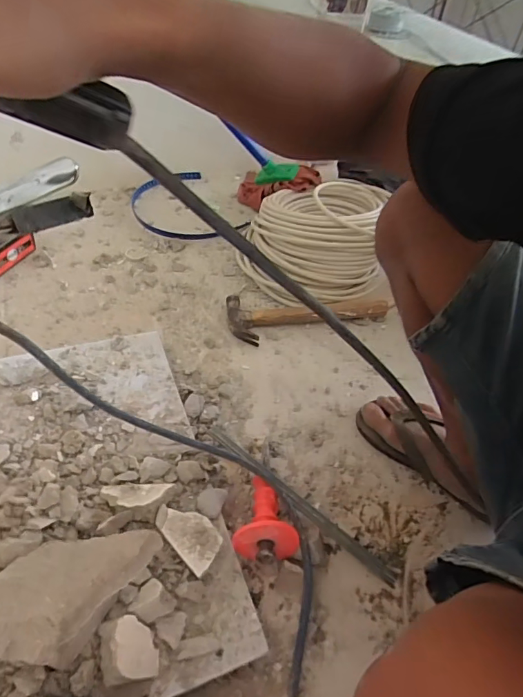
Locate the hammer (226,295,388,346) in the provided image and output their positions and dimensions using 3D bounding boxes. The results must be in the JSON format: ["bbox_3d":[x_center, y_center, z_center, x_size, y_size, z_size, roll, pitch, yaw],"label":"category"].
[{"bbox_3d":[0.078,-0.074,0.853,0.289,0.040,0.109,-9,50,-15],"label":"hammer"}]

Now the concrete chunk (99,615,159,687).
[{"bbox_3d":[-0.129,0.291,0.437,0.052,0.032,0.051,-6,49,-11],"label":"concrete chunk"}]

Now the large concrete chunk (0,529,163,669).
[{"bbox_3d":[-0.192,0.232,0.449,0.104,0.061,0.169,34,53,22],"label":"large concrete chunk"}]

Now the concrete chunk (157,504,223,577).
[{"bbox_3d":[-0.083,0.217,0.525,0.084,0.030,0.047,38,54,25],"label":"concrete chunk"}]

